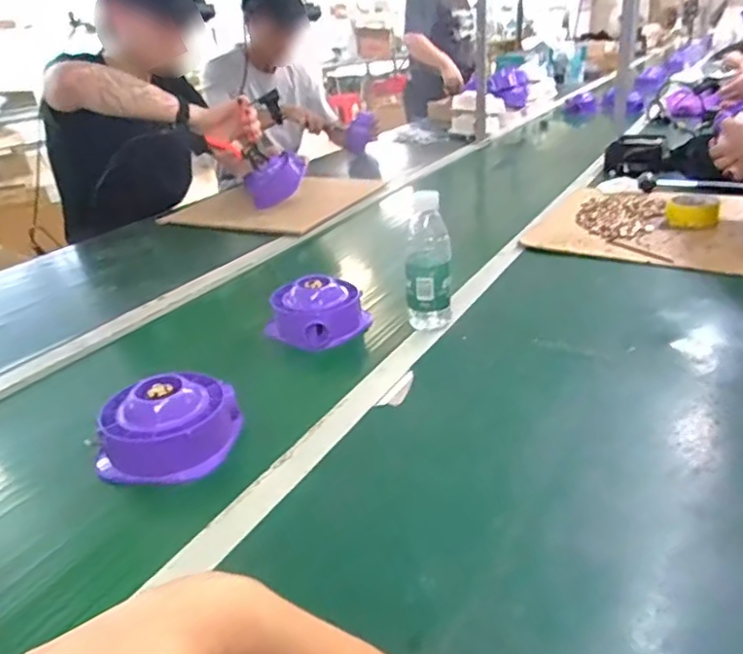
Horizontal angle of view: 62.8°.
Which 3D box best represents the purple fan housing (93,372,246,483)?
[{"bbox_3d":[-0.215,0.101,0.635,0.131,0.066,0.119,-2,27,3],"label":"purple fan housing"}]

